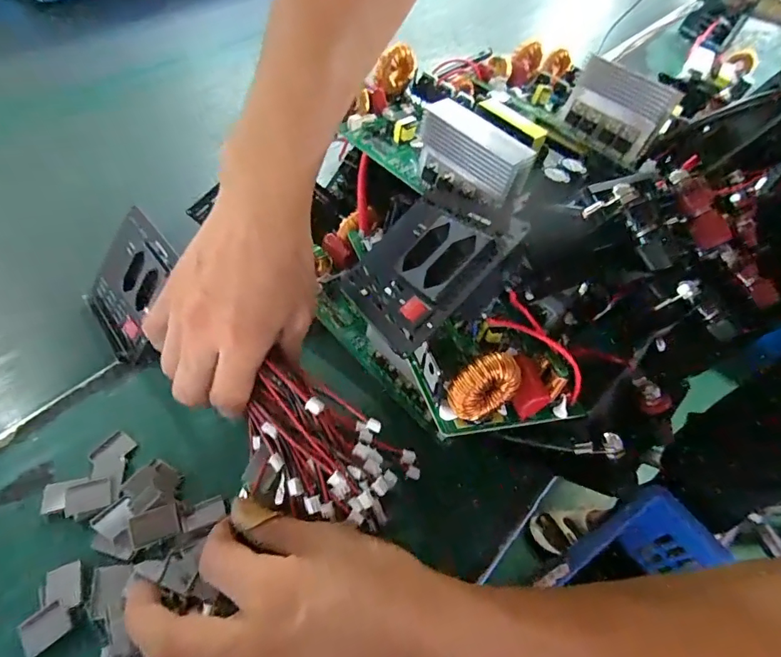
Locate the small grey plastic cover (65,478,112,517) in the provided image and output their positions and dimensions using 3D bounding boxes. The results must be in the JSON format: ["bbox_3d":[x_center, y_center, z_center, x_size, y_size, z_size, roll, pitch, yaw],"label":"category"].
[{"bbox_3d":[-0.181,0.101,0.277,0.025,0.007,0.017,-10,54,-11],"label":"small grey plastic cover"}]

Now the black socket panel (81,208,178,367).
[{"bbox_3d":[-0.201,-0.035,0.354,0.088,0.007,0.092,43,105,26],"label":"black socket panel"}]

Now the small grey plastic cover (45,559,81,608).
[{"bbox_3d":[-0.177,0.140,0.250,0.016,0.004,0.024,-20,56,-18],"label":"small grey plastic cover"}]

